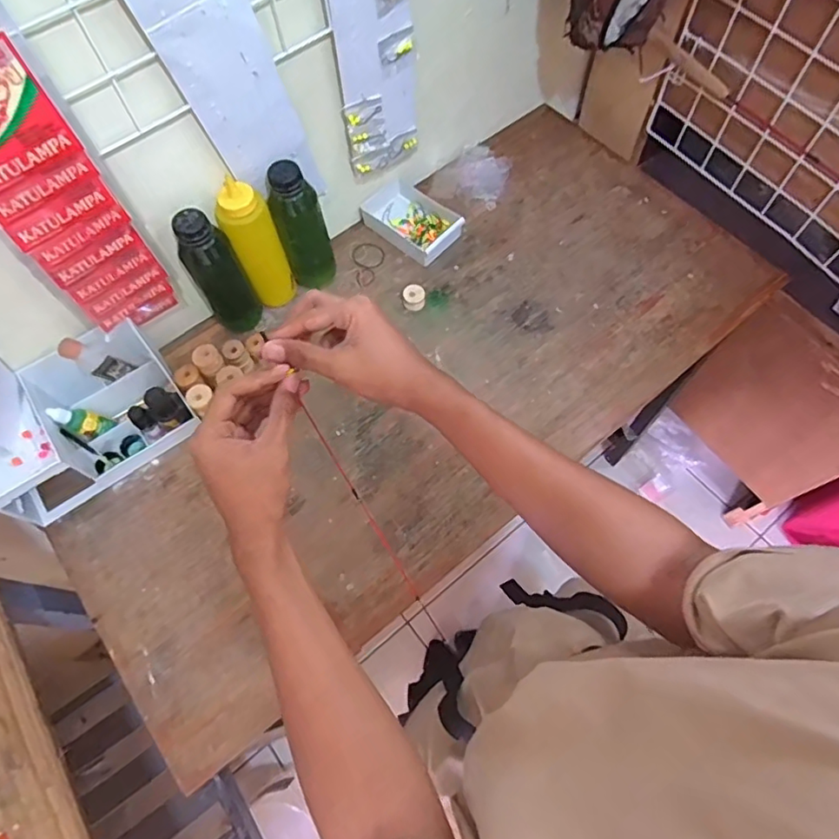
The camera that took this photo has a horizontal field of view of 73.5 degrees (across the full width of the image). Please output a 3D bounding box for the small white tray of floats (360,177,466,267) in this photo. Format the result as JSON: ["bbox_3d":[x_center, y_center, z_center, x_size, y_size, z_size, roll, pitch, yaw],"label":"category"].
[{"bbox_3d":[-0.015,-0.304,0.852,0.152,0.027,0.091,37,73,17],"label":"small white tray of floats"}]

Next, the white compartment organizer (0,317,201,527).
[{"bbox_3d":[-0.422,-0.005,0.699,0.230,0.114,0.156,-33,69,-11],"label":"white compartment organizer"}]

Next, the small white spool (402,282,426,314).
[{"bbox_3d":[-0.008,-0.173,0.800,0.031,0.024,0.037,-3,66,1],"label":"small white spool"}]

